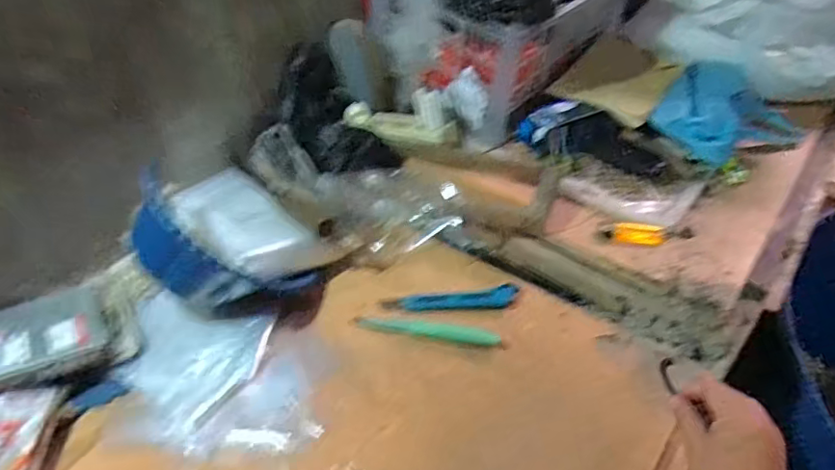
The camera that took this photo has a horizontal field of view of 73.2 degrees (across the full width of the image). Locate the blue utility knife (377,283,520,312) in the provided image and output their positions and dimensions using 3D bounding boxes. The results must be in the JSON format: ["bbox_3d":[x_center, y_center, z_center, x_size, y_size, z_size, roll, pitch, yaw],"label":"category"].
[{"bbox_3d":[0.040,0.081,0.693,0.167,0.009,0.032,-3,45,-1],"label":"blue utility knife"}]

